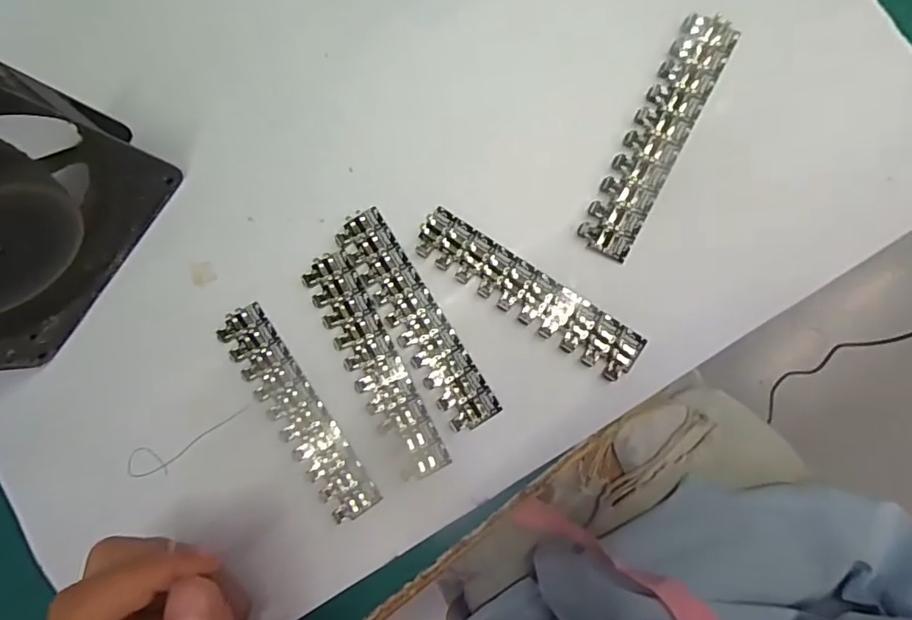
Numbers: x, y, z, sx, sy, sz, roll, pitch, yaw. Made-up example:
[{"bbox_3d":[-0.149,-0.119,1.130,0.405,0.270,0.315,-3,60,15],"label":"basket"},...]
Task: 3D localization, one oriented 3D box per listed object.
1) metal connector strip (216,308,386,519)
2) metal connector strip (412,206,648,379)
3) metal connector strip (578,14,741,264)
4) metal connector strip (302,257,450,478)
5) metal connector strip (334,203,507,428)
[{"bbox_3d":[-0.074,0.049,0.259,0.023,0.007,0.107,-36,85,5],"label":"metal connector strip"},{"bbox_3d":[0.031,-0.007,0.246,0.110,0.004,0.023,34,93,6],"label":"metal connector strip"},{"bbox_3d":[0.088,-0.076,0.243,0.023,0.007,0.111,26,93,7],"label":"metal connector strip"},{"bbox_3d":[-0.038,0.025,0.255,0.024,0.005,0.109,-27,86,6],"label":"metal connector strip"},{"bbox_3d":[-0.019,0.004,0.254,0.022,0.004,0.109,-33,85,6],"label":"metal connector strip"}]

